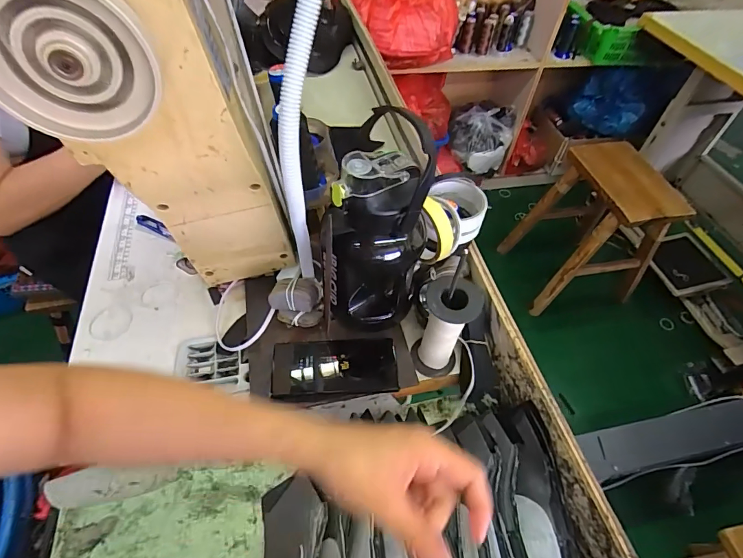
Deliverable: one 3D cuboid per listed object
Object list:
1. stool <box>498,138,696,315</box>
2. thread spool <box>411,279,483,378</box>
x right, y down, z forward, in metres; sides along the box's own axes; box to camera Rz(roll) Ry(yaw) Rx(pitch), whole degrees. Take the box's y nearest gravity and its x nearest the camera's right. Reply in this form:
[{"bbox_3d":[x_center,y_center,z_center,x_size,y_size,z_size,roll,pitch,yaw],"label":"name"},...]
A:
[{"bbox_3d":[0.778,-0.179,1.459,0.438,0.470,0.382,-13,54,-14],"label":"stool"},{"bbox_3d":[0.085,0.063,0.482,0.060,0.149,0.053,19,53,11],"label":"thread spool"}]

